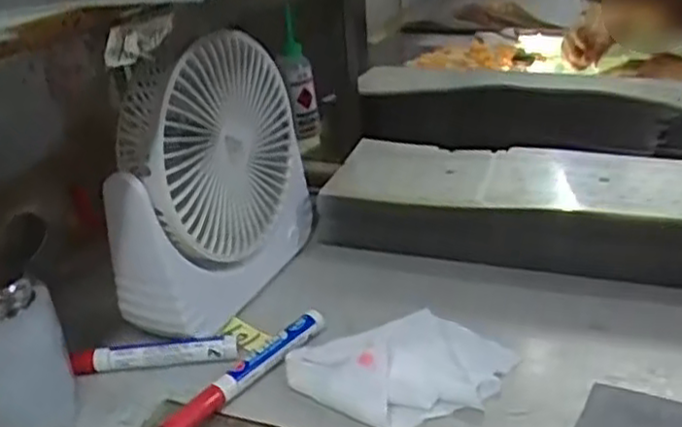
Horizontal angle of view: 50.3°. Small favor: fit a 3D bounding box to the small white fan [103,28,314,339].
[{"bbox_3d":[-0.096,-0.025,0.545,0.071,0.197,0.187,7,27,20],"label":"small white fan"}]

